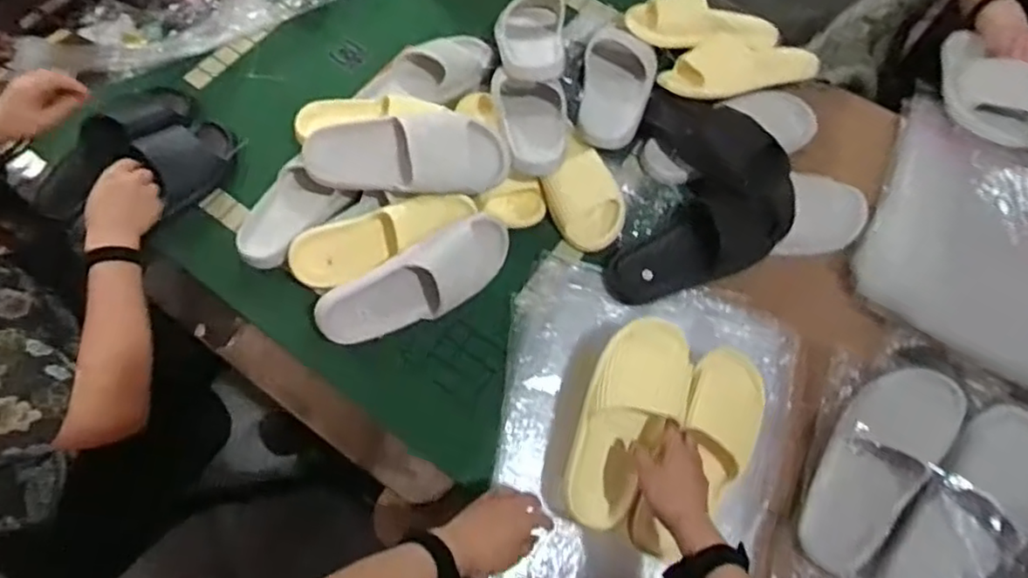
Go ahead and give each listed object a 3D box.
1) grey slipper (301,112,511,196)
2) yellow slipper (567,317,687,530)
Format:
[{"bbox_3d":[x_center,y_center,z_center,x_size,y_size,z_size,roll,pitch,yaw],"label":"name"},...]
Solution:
[{"bbox_3d":[-0.143,-0.188,0.886,0.269,0.075,0.123,5,89,5],"label":"grey slipper"},{"bbox_3d":[0.129,0.144,0.732,0.104,0.058,0.239,22,85,7],"label":"yellow slipper"}]

